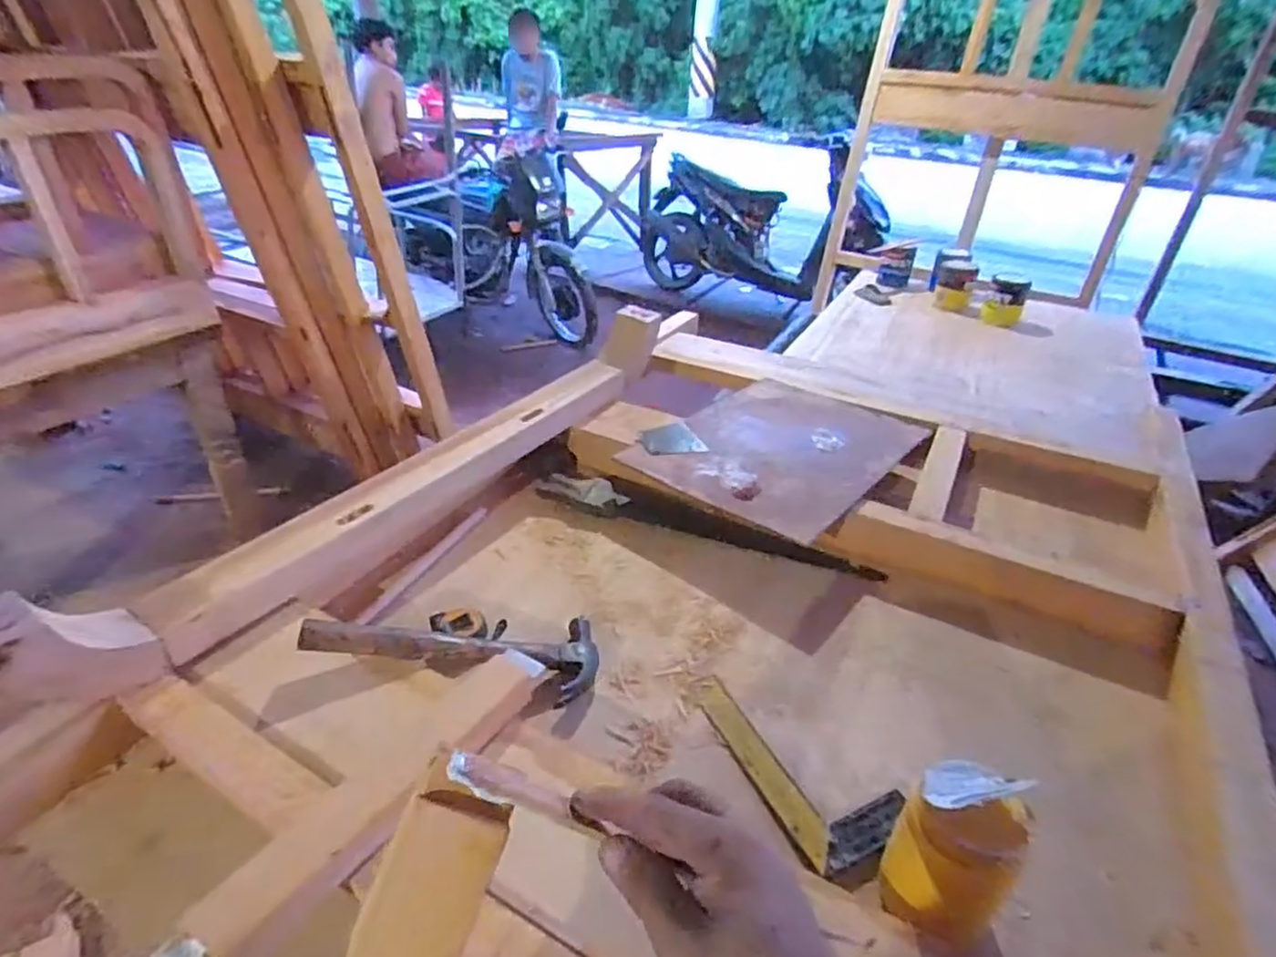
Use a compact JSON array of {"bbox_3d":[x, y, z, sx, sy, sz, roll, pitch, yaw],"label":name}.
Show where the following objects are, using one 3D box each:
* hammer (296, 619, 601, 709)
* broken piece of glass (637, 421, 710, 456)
[{"bbox_3d":[-0.204,0.186,0.772,0.331,0.051,0.124,10,30,-19],"label":"hammer"},{"bbox_3d":[0.052,-0.065,1.134,0.104,0.012,0.097,-11,41,-18],"label":"broken piece of glass"}]

